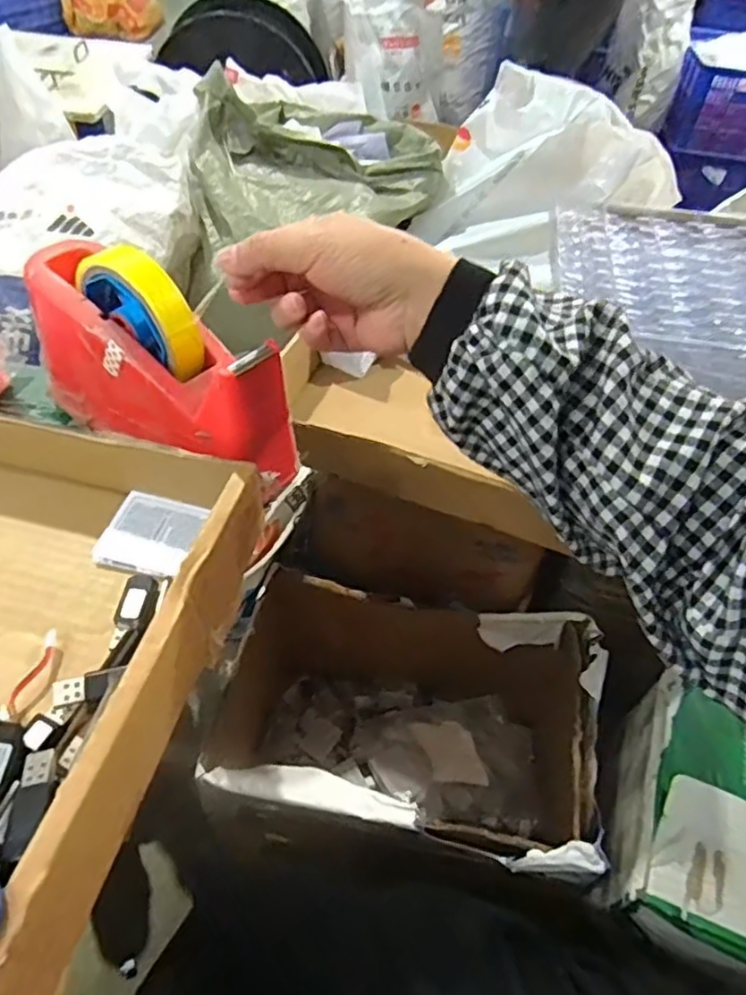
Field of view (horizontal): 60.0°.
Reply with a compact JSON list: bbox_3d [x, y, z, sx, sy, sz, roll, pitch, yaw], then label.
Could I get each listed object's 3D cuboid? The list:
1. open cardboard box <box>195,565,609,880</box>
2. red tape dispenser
[{"bbox_3d":[0.027,0.312,0.857,0.476,0.293,0.325,12,48,5],"label":"open cardboard box"},{"bbox_3d":[-0.141,-0.087,0.410,0.200,0.106,0.073,35,54,23],"label":"red tape dispenser"}]

